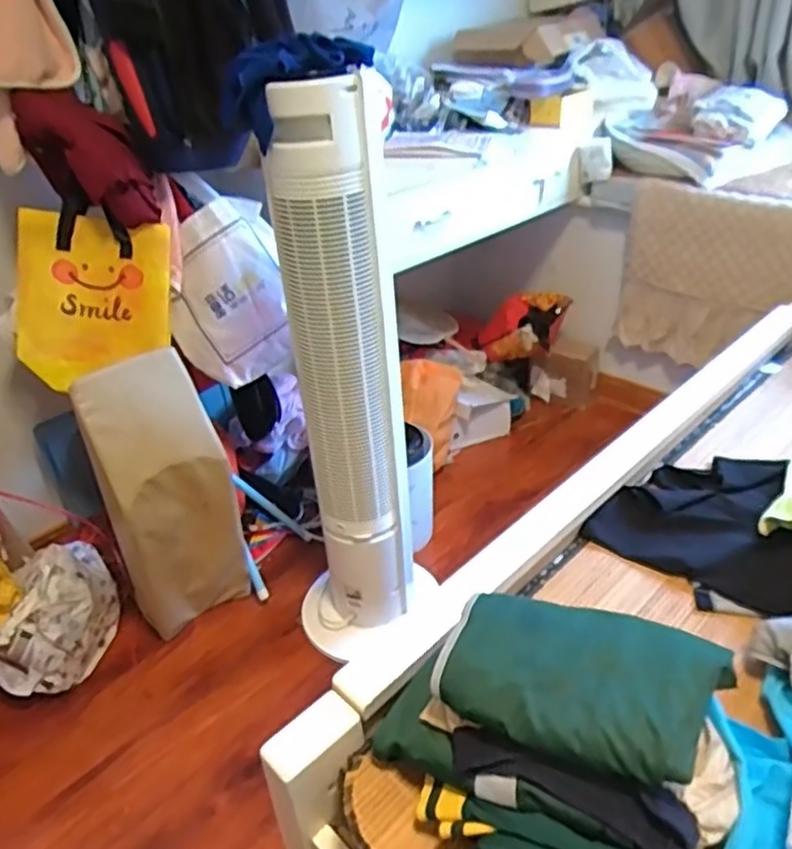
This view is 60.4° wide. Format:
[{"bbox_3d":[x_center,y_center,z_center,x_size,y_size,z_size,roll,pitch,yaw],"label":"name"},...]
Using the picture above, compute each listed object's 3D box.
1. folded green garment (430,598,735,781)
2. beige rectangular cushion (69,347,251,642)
[{"bbox_3d":[0.172,0.237,0.644,0.256,0.044,0.147,8,35,19],"label":"folded green garment"},{"bbox_3d":[-0.433,0.152,1.314,0.232,0.565,0.061,-20,36,-22],"label":"beige rectangular cushion"}]

